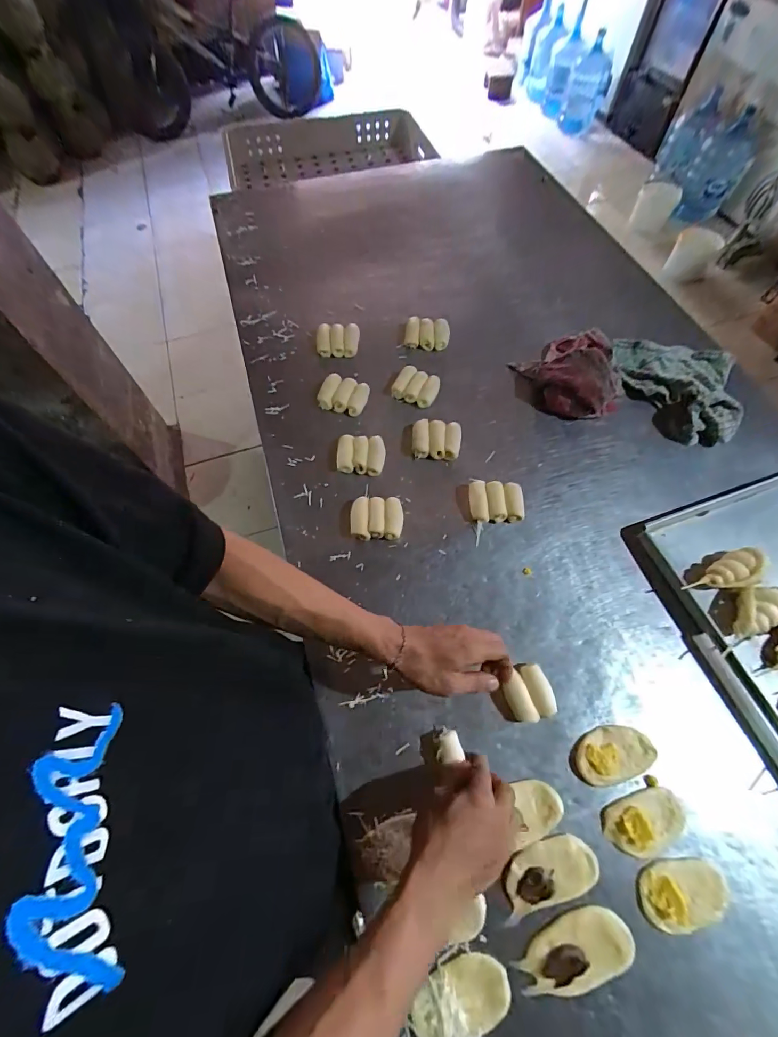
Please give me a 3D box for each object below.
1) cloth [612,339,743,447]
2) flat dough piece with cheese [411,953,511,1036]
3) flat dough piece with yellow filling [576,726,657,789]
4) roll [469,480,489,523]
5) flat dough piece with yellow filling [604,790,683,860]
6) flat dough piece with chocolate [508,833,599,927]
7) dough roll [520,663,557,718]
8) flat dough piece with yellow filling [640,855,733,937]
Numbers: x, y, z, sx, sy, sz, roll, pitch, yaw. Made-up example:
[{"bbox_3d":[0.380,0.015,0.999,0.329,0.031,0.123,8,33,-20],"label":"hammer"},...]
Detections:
[{"bbox_3d":[0.501,-0.247,0.708,0.218,0.056,0.222,24,66,12],"label":"cloth"},{"bbox_3d":[0.069,0.462,0.384,0.095,0.015,0.051,-19,65,-9],"label":"flat dough piece with cheese"},{"bbox_3d":[0.266,0.278,0.475,0.093,0.014,0.054,-11,64,-5],"label":"flat dough piece with yellow filling"},{"bbox_3d":[0.135,-0.028,0.610,0.027,0.027,0.064,-4,76,-2],"label":"roll"},{"bbox_3d":[0.286,0.335,0.445,0.093,0.011,0.050,-18,65,-8],"label":"flat dough piece with yellow filling"},{"bbox_3d":[0.170,0.375,0.424,0.107,0.015,0.050,-17,65,-8],"label":"flat dough piece with chocolate"},{"bbox_3d":[0.185,0.213,0.498,0.027,0.027,0.060,-14,64,-7],"label":"dough roll"},{"bbox_3d":[0.307,0.391,0.419,0.086,0.020,0.051,-10,64,-5],"label":"flat dough piece with yellow filling"}]

